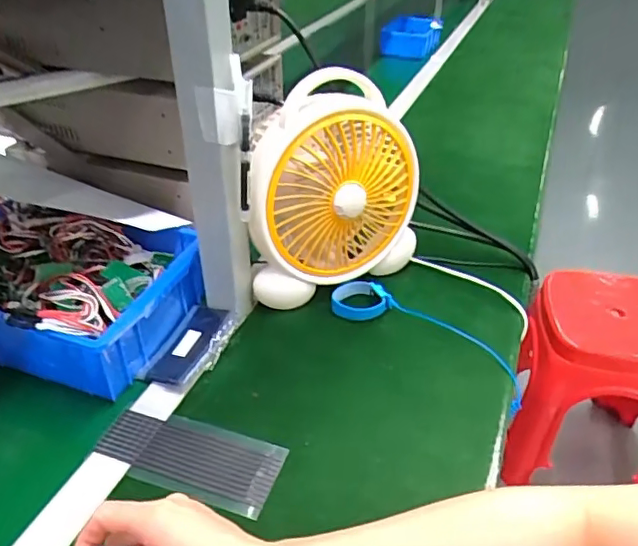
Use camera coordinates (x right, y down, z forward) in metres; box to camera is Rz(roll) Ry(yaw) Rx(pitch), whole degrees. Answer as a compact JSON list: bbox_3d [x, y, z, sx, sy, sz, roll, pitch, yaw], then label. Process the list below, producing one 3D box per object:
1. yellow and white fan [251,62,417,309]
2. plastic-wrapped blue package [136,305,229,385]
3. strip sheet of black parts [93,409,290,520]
[{"bbox_3d":[0.006,-0.090,0.649,0.222,0.227,0.102,-25,42,-31],"label":"yellow and white fan"},{"bbox_3d":[-0.140,0.073,0.605,0.059,0.020,0.110,11,37,15],"label":"plastic-wrapped blue package"},{"bbox_3d":[-0.116,0.164,0.504,0.163,0.005,0.069,11,40,15],"label":"strip sheet of black parts"}]

